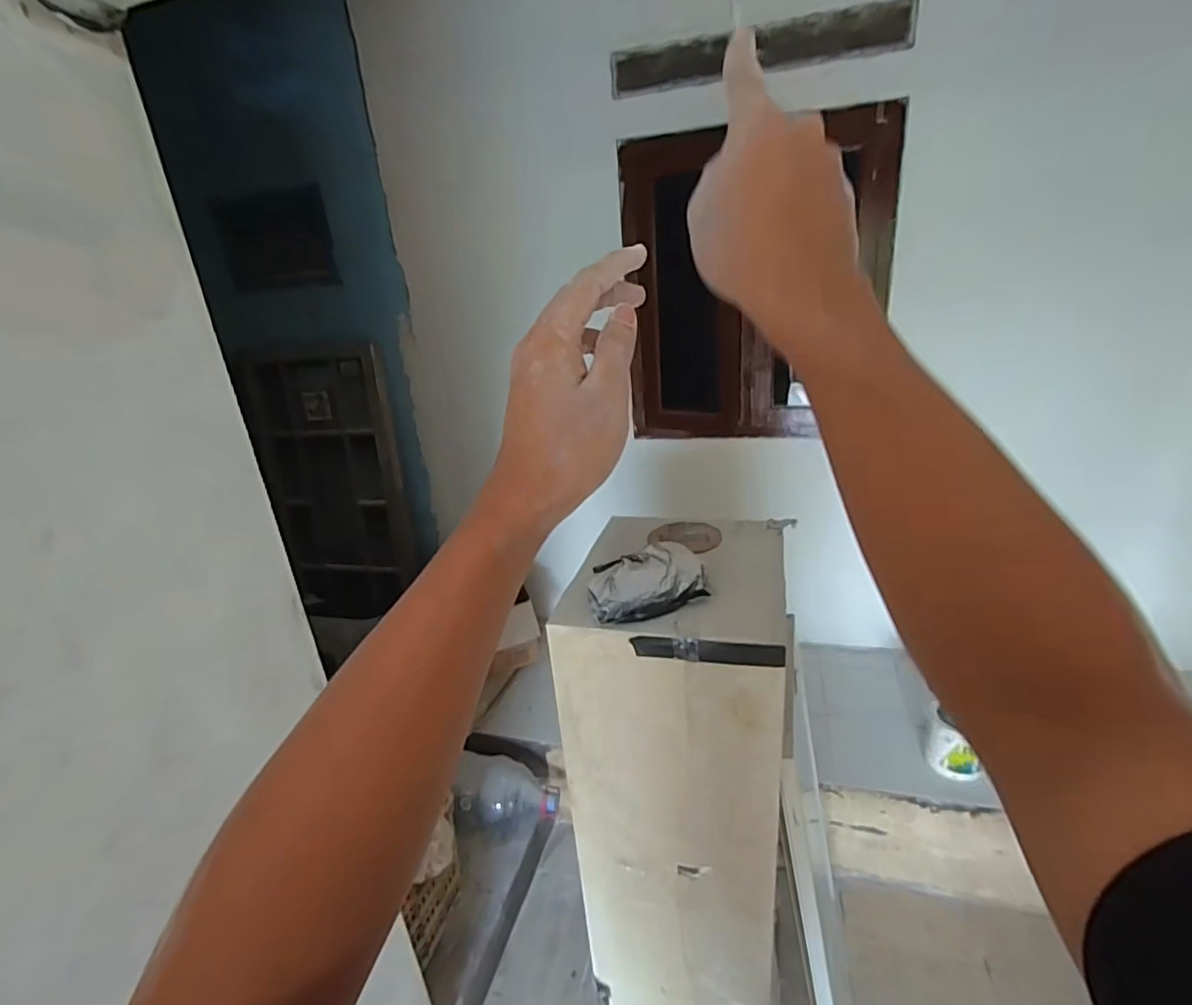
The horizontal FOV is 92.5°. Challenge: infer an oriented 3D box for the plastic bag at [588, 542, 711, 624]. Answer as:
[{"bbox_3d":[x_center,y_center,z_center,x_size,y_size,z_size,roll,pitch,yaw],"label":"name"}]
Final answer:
[{"bbox_3d":[0.092,0.147,1.124,0.223,0.089,0.146,-10,23,-17],"label":"plastic bag"}]

